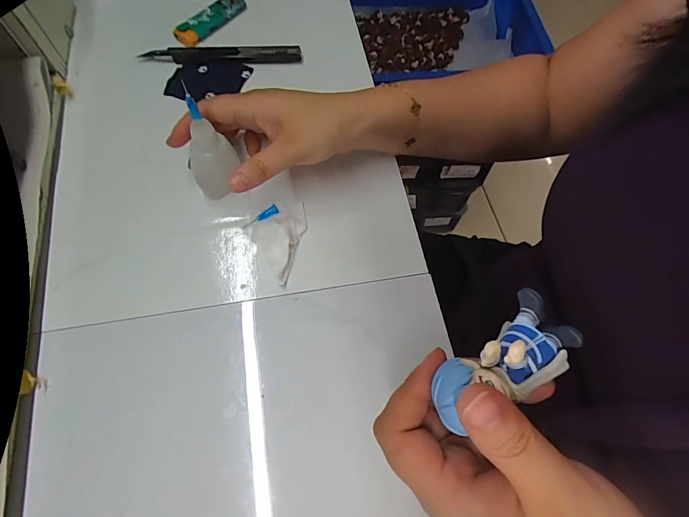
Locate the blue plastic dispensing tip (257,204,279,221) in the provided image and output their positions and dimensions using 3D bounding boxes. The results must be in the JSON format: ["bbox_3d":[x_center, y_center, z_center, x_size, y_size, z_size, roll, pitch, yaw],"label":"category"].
[{"bbox_3d":[-0.060,-0.035,0.300,0.017,0.005,0.007,-32,69,-5],"label":"blue plastic dispensing tip"}]

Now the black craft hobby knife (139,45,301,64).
[{"bbox_3d":[-0.115,-0.193,0.367,0.145,0.009,0.018,-3,66,-5],"label":"black craft hobby knife"}]

